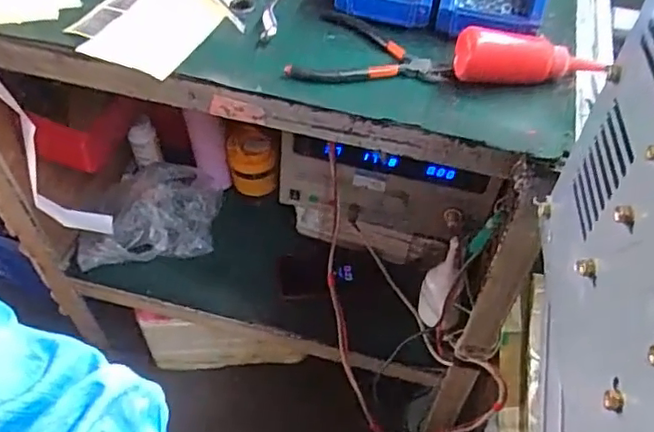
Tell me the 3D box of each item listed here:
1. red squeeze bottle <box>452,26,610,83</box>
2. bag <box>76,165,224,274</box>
[{"bbox_3d":[0.187,-0.148,0.561,0.139,0.039,0.046,-3,51,-5],"label":"red squeeze bottle"},{"bbox_3d":[-0.271,0.007,0.939,0.181,0.091,0.189,2,50,-1],"label":"bag"}]

